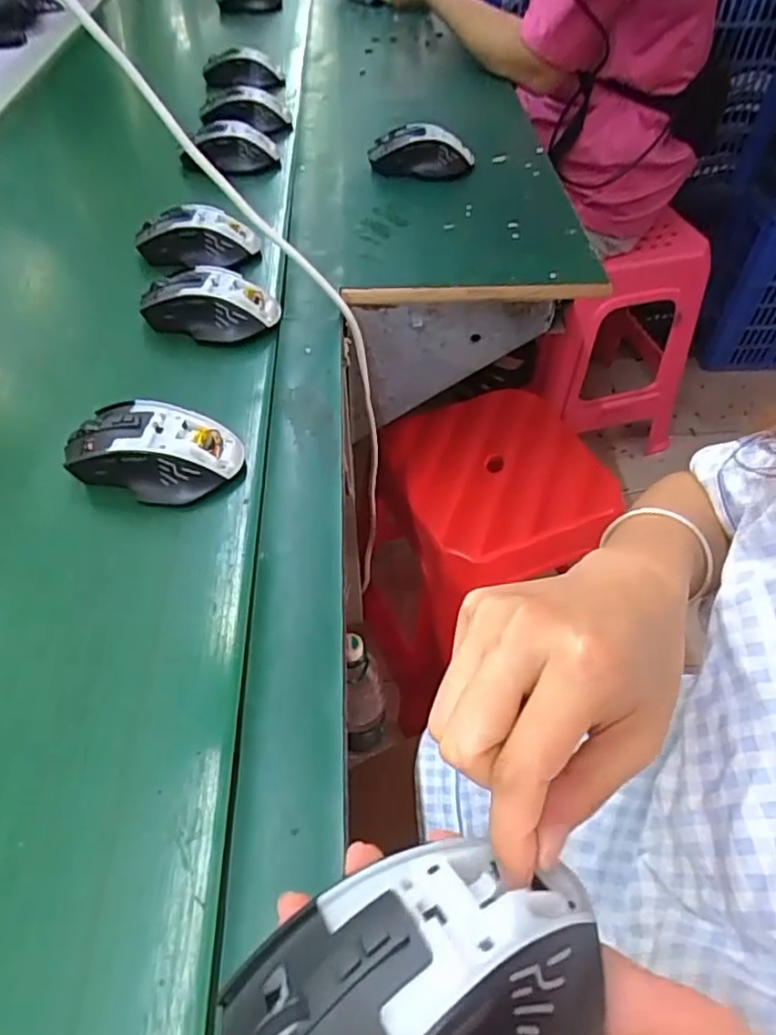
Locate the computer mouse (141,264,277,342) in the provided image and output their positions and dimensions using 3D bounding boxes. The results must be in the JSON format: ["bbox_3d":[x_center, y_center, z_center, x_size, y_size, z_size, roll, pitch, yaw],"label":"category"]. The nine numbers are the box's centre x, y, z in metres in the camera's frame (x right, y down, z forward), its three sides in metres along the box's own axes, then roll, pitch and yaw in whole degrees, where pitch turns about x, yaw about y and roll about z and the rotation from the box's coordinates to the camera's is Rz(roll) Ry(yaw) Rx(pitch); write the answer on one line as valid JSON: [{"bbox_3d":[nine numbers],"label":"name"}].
[{"bbox_3d":[-0.149,-0.180,0.531,0.103,0.033,0.056,10,50,8],"label":"computer mouse"}]

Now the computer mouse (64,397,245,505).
[{"bbox_3d":[-0.157,-0.046,0.425,0.110,0.037,0.067,7,51,6],"label":"computer mouse"}]

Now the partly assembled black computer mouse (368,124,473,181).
[{"bbox_3d":[0.035,-0.401,0.693,0.111,0.038,0.053,13,51,10],"label":"partly assembled black computer mouse"}]

